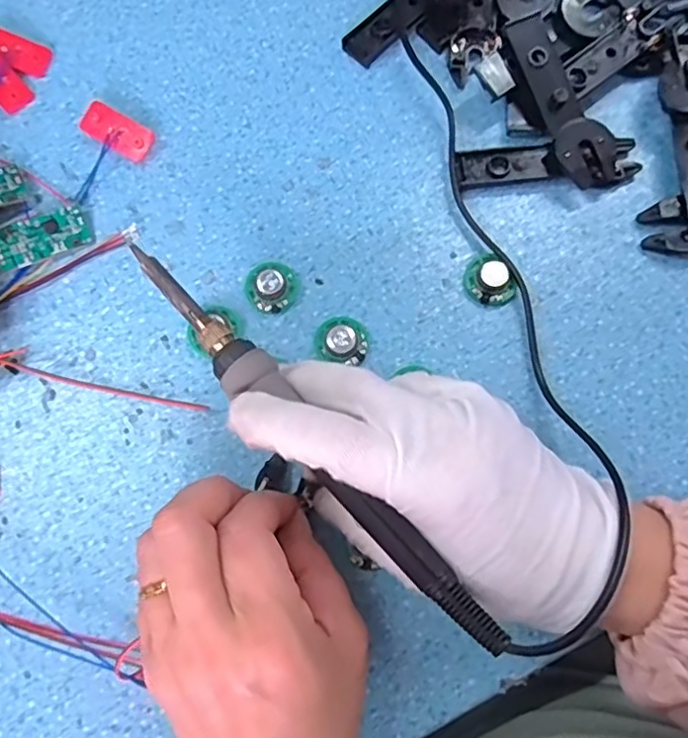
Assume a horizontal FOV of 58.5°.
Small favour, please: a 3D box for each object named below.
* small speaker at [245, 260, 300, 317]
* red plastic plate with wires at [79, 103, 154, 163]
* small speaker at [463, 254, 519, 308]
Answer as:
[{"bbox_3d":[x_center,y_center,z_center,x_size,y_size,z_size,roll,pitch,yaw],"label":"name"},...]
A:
[{"bbox_3d":[-0.035,-0.041,0.301,0.026,0.009,0.027,-31,77,-7],"label":"small speaker"},{"bbox_3d":[-0.120,-0.125,0.322,0.037,0.004,0.019,29,90,-1],"label":"red plastic plate with wires"},{"bbox_3d":[0.071,-0.043,0.301,0.022,0.007,0.025,-24,76,-5],"label":"small speaker"}]

